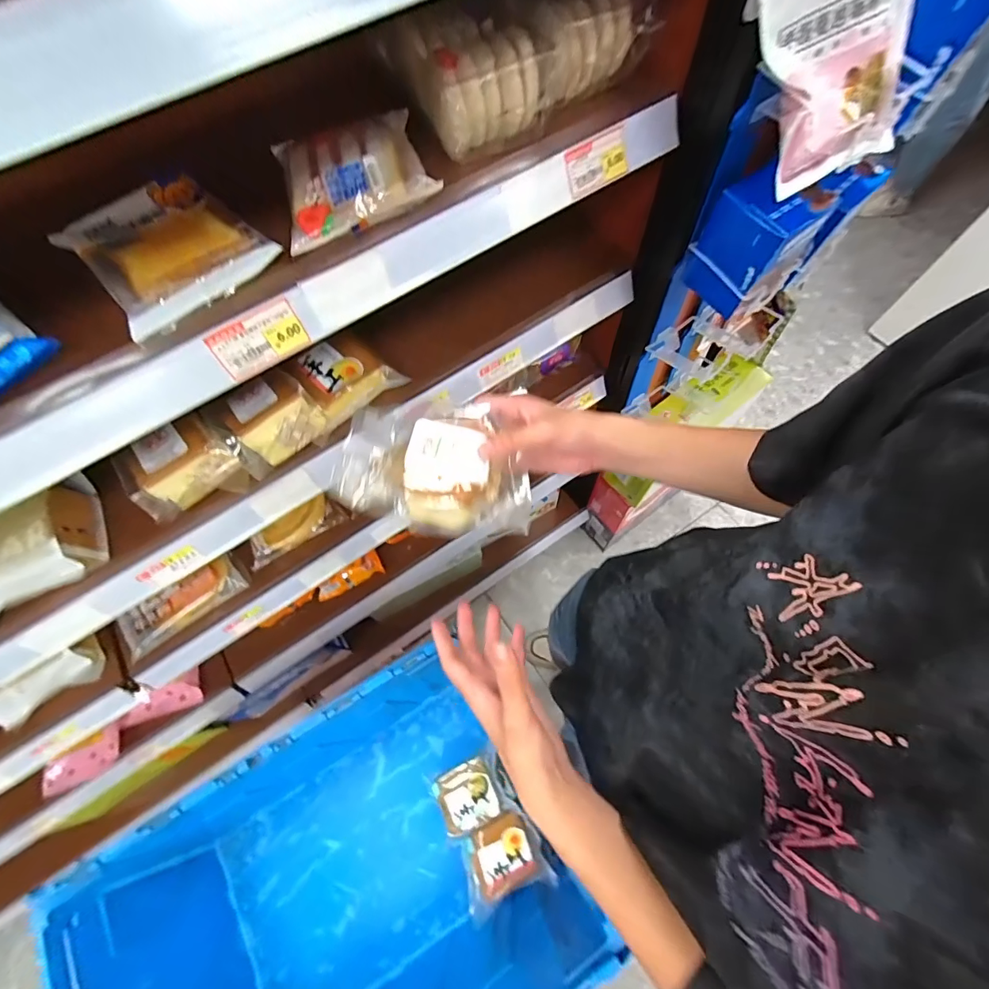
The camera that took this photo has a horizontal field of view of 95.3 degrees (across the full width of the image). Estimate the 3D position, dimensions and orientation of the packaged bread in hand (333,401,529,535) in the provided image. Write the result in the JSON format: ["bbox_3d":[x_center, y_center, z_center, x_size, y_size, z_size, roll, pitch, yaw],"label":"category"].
[{"bbox_3d":[-0.052,-0.020,0.395,0.164,0.059,0.111,6,67,5],"label":"packaged bread in hand"}]

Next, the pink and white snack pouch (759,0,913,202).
[{"bbox_3d":[0.279,-0.352,0.355,0.147,0.161,0.028,-31,30,-1],"label":"pink and white snack pouch"}]

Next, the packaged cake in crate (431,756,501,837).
[{"bbox_3d":[-0.048,0.500,0.747,0.100,0.044,0.094,-22,68,-6],"label":"packaged cake in crate"}]

